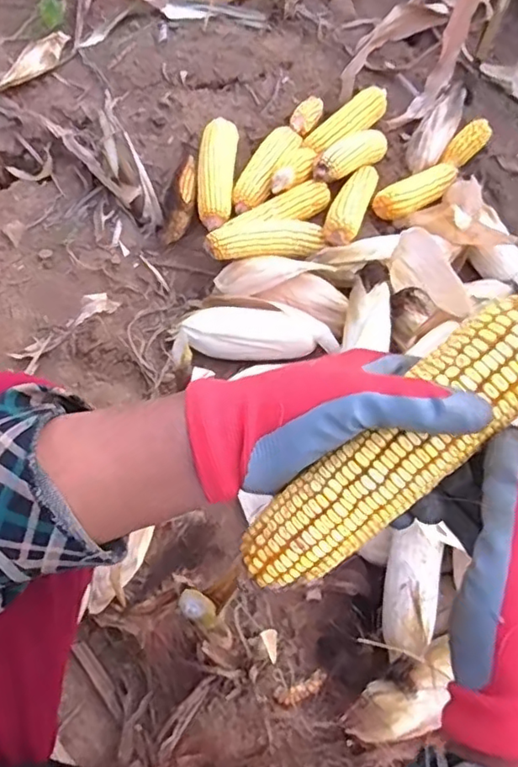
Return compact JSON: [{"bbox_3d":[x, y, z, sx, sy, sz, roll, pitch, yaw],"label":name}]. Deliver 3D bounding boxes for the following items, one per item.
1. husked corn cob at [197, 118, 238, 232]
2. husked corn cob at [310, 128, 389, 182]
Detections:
[{"bbox_3d":[-0.069,-0.330,0.942,0.055,0.046,0.210,3,69,1],"label":"husked corn cob"},{"bbox_3d":[0.154,-0.378,0.950,0.048,0.040,0.183,41,53,14],"label":"husked corn cob"}]

